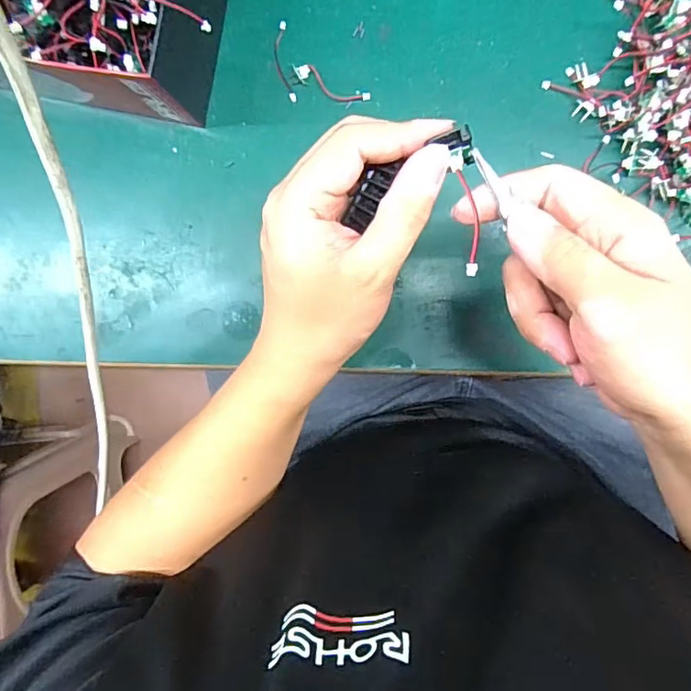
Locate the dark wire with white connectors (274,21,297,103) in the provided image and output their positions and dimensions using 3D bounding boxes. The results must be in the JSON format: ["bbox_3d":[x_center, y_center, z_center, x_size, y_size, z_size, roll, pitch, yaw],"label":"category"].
[{"bbox_3d":[-0.044,-0.201,0.374,0.012,0.004,0.055,-6,94,5],"label":"dark wire with white connectors"}]

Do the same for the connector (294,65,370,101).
[{"bbox_3d":[-0.011,-0.184,0.373,0.058,0.004,0.013,26,96,3],"label":"connector"}]

